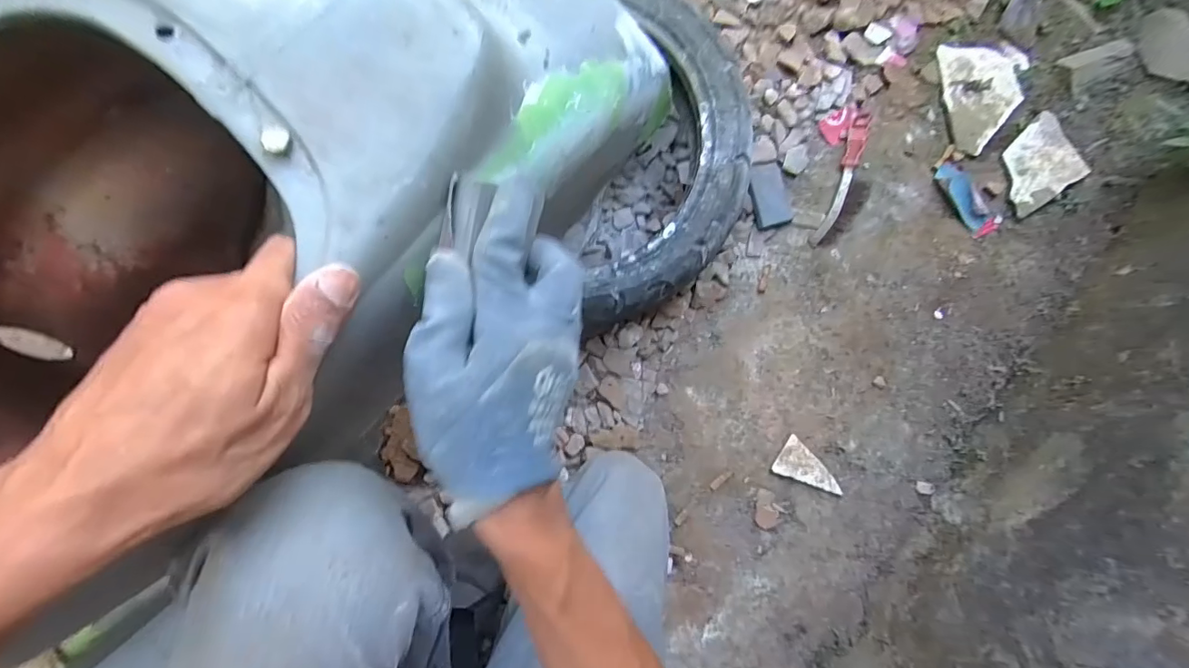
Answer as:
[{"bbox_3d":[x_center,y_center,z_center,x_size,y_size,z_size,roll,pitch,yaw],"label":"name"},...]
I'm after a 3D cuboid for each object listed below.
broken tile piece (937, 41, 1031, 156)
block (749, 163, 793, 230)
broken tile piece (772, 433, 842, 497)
[{"bbox_3d":[0.624,-0.375,0.808,0.125,0.013,0.188,2,79,5],"label":"broken tile piece"},{"bbox_3d":[0.265,-0.212,0.776,0.055,0.026,0.101,-9,88,-5],"label":"block"},{"bbox_3d":[0.308,0.185,0.723,0.092,0.007,0.057,17,79,6],"label":"broken tile piece"}]

